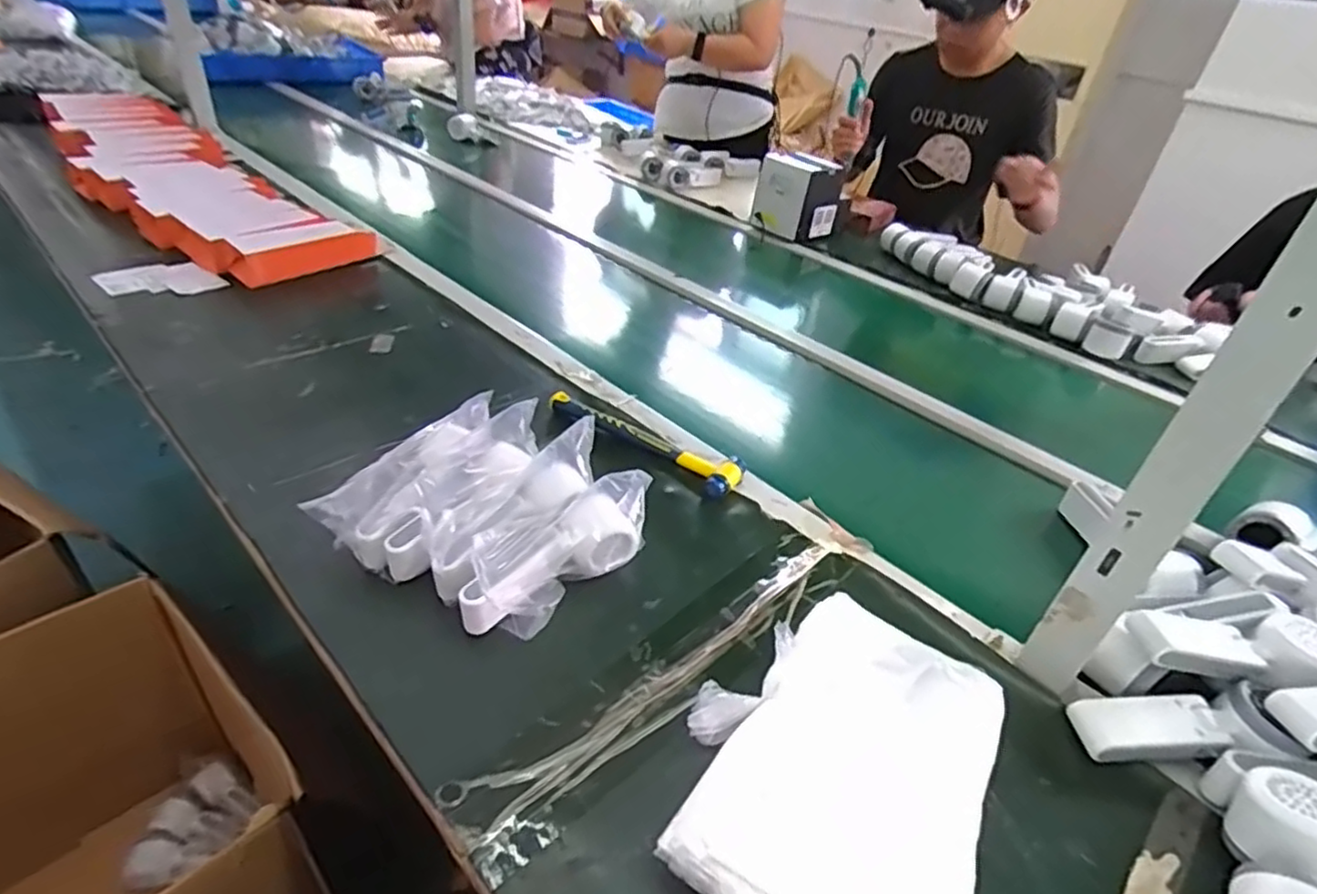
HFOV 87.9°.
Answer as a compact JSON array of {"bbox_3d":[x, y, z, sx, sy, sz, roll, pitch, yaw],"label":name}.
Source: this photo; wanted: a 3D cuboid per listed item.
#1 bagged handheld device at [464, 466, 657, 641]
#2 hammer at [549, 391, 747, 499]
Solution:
[{"bbox_3d":[-0.081,0.091,0.588,0.064,0.072,0.190,30,42,29],"label":"bagged handheld device"},{"bbox_3d":[-0.015,-0.008,0.768,0.236,0.029,0.054,26,40,24],"label":"hammer"}]

